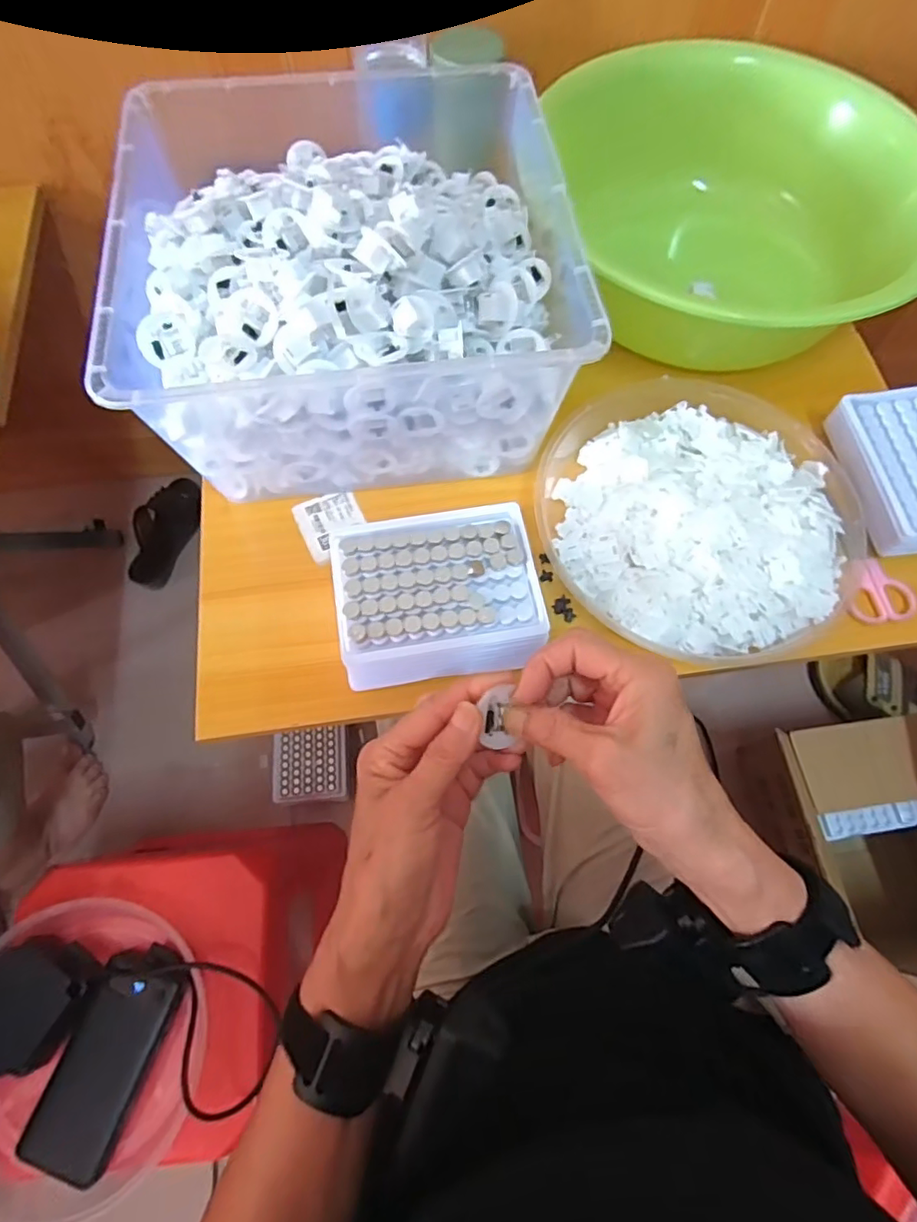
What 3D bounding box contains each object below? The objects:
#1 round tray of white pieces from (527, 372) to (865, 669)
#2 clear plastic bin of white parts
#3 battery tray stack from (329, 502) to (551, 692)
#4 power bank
[{"bbox_3d":[0.178,-0.081,0.447,0.222,0.047,0.243,0,69,-1],"label":"round tray of white pieces"},{"bbox_3d":[-0.082,-0.259,0.451,0.304,0.137,0.311,-7,69,-3],"label":"clear plastic bin of white parts"},{"bbox_3d":[-0.014,-0.009,0.404,0.131,0.062,0.110,-8,69,-4],"label":"battery tray stack"},{"bbox_3d":[-0.307,0.392,0.505,0.072,0.022,0.153,17,69,6],"label":"power bank"}]

